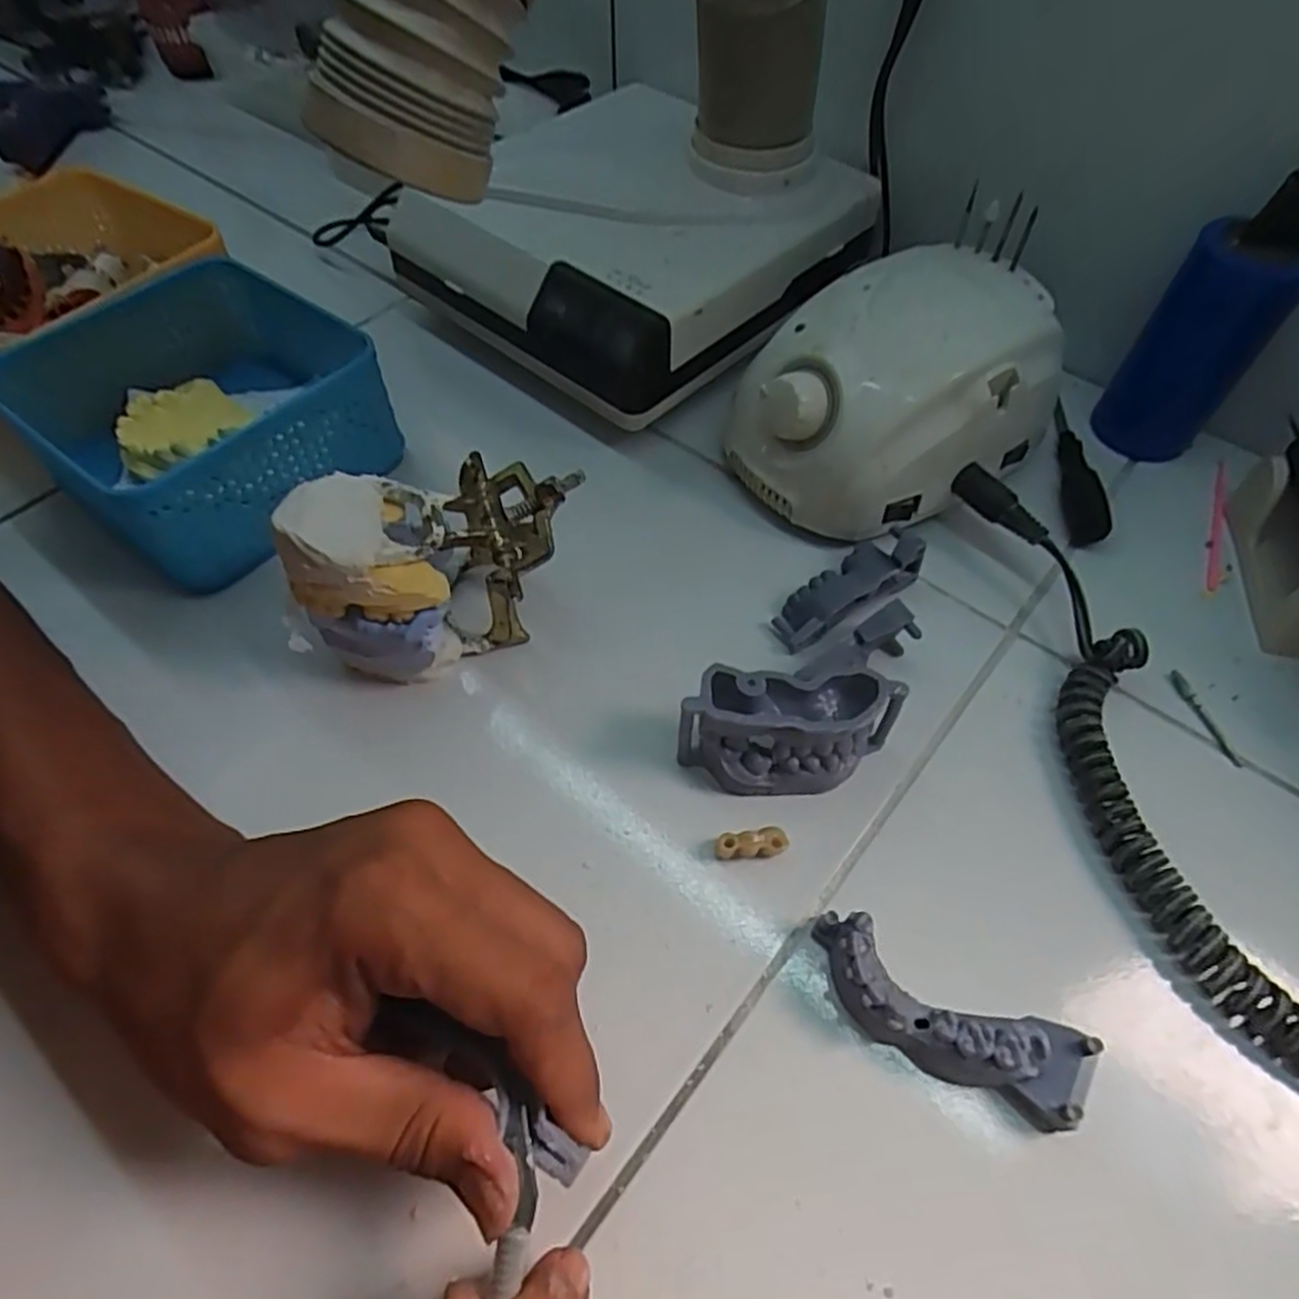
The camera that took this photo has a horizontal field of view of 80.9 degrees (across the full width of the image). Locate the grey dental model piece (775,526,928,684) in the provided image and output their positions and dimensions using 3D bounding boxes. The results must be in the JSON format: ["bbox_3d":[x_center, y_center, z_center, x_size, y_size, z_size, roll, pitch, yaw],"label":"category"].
[{"bbox_3d":[0.093,-0.018,0.327,0.069,0.028,0.048,-26,59,-15],"label":"grey dental model piece"}]

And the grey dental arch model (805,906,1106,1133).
[{"bbox_3d":[0.092,0.116,0.241,0.086,0.020,0.029,24,60,17],"label":"grey dental arch model"}]

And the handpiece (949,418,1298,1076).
[{"bbox_3d":[0.238,0.020,0.288,0.160,0.043,0.269,-5,56,-1],"label":"handpiece"}]

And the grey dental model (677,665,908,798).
[{"bbox_3d":[0.052,0.032,0.285,0.079,0.042,0.032,1,56,2],"label":"grey dental model"}]

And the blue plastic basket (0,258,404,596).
[{"bbox_3d":[-0.211,-0.110,0.365,0.136,0.067,0.128,30,62,20],"label":"blue plastic basket"}]

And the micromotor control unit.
[{"bbox_3d":[0.113,-0.118,0.359,0.137,0.083,0.098,-29,60,-17],"label":"micromotor control unit"}]

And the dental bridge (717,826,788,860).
[{"bbox_3d":[0.037,0.071,0.276,0.025,0.013,0.008,-7,56,-3],"label":"dental bridge"}]

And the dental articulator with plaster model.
[{"bbox_3d":[-0.080,-0.031,0.303,0.108,0.083,0.064,-32,61,-19],"label":"dental articulator with plaster model"}]

